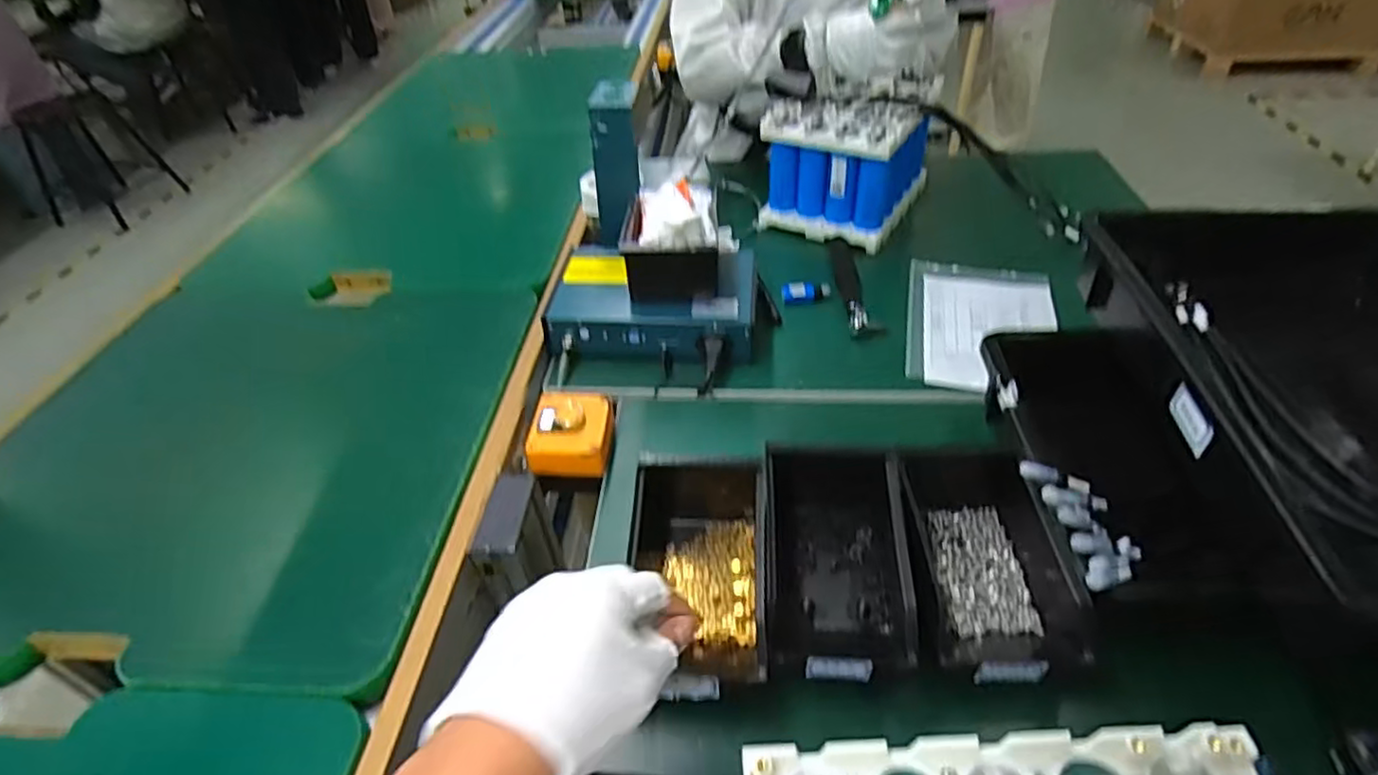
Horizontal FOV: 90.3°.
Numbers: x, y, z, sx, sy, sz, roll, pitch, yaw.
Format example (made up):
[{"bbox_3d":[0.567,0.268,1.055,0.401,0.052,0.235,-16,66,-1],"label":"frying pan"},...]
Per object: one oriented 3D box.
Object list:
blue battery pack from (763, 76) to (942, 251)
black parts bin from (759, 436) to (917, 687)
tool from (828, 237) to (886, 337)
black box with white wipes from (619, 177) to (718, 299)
[{"bbox_3d":[0.224,-0.327,0.970,0.180,0.151,0.211,19,47,23],"label":"blue battery pack"},{"bbox_3d":[0.112,0.128,0.537,0.105,0.072,0.193,0,43,5],"label":"black parts bin"},{"bbox_3d":[0.204,-0.139,0.865,0.037,0.024,0.211,-4,43,1],"label":"tool"},{"bbox_3d":[-0.019,-0.169,0.789,0.101,0.092,0.149,-2,43,3],"label":"black box with white wipes"}]

